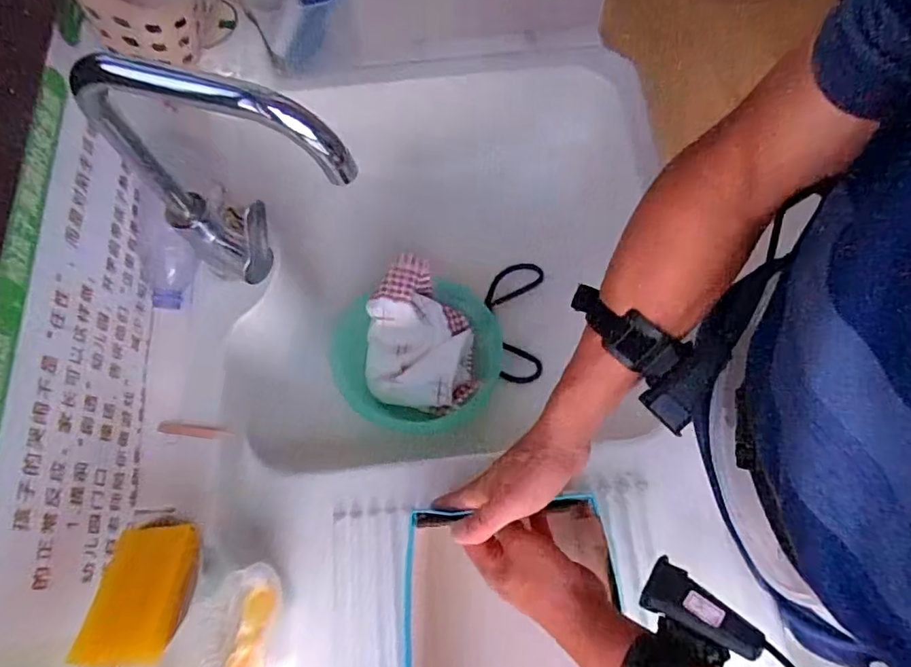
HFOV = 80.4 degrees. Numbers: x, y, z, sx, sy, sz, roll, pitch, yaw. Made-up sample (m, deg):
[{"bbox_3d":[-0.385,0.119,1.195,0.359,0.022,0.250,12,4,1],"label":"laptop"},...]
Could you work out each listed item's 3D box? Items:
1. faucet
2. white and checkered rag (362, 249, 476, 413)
[{"bbox_3d":[-0.191,-0.113,0.477,0.239,0.287,0.049,19,72,9],"label":"faucet"},{"bbox_3d":[-0.045,0.002,0.723,0.141,0.076,0.198,-1,70,2],"label":"white and checkered rag"}]

